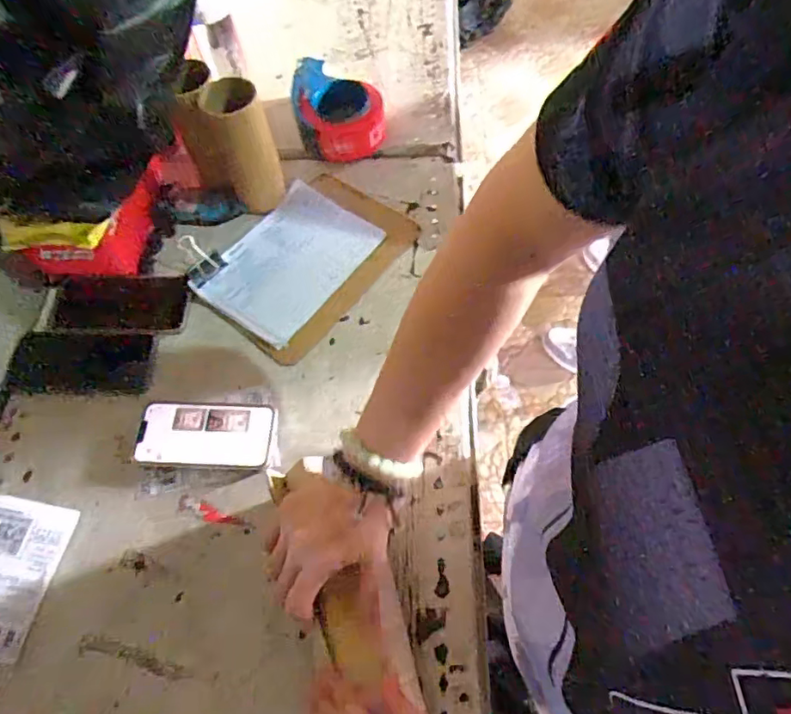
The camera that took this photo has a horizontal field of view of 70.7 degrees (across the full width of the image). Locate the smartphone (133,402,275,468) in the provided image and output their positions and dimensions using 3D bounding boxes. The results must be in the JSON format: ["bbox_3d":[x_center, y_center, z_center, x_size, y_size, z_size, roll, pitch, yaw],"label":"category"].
[{"bbox_3d":[-0.205,0.082,0.601,0.141,0.014,0.072,0,63,3],"label":"smartphone"}]

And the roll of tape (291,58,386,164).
[{"bbox_3d":[-0.080,-0.351,0.790,0.121,0.071,0.131,-1,62,2],"label":"roll of tape"}]

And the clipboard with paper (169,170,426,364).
[{"bbox_3d":[-0.114,-0.133,0.702,0.190,0.025,0.254,38,71,20],"label":"clipboard with paper"}]

